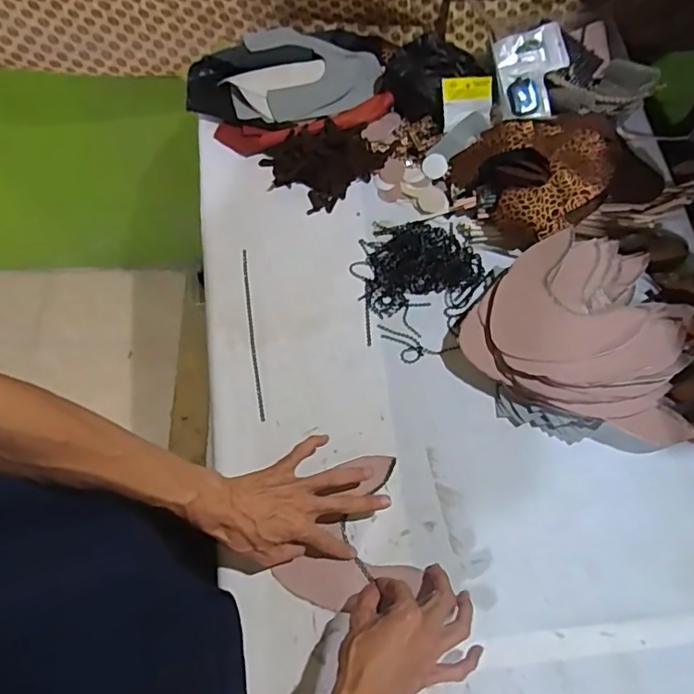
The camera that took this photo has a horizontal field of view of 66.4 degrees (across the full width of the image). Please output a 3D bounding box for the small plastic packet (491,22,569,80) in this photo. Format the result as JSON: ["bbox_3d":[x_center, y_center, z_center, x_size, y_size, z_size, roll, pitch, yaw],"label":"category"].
[{"bbox_3d":[0.270,-0.434,0.780,0.105,0.014,0.071,-14,80,1],"label":"small plastic packet"}]

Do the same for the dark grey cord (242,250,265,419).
[{"bbox_3d":[-0.122,-0.020,0.683,0.008,0.004,0.235,-8,69,-4],"label":"dark grey cord"}]

